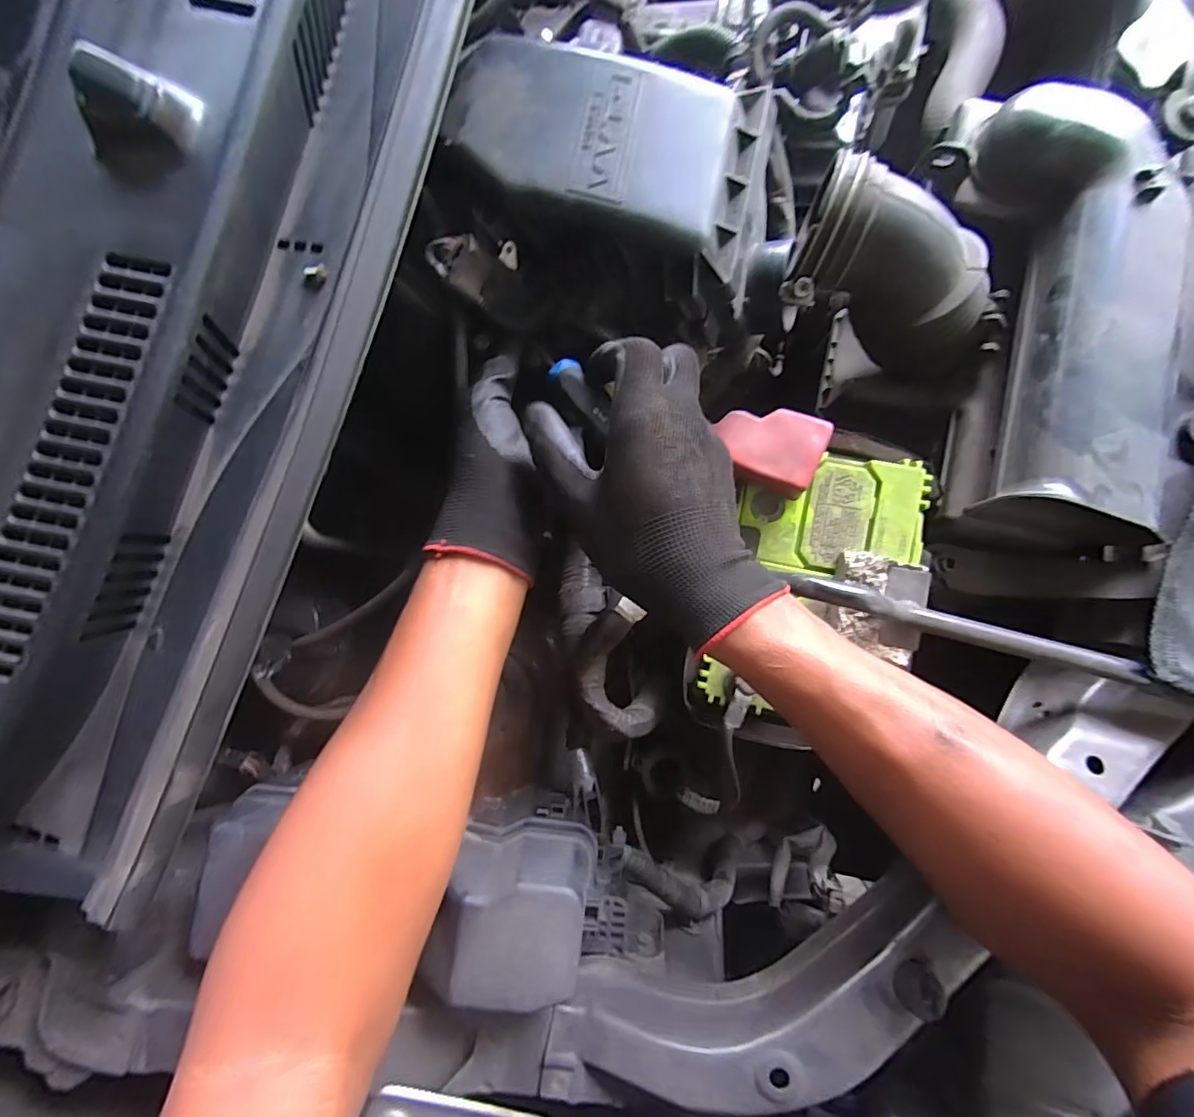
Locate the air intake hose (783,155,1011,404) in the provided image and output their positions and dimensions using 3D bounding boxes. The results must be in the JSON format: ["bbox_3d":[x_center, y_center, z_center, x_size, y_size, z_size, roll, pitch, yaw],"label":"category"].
[{"bbox_3d":[0.200,-0.177,0.342,0.143,0.116,0.093,20,88,10],"label":"air intake hose"}]

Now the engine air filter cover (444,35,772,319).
[{"bbox_3d":[0.009,-0.226,0.314,0.176,0.084,0.119,9,86,9],"label":"engine air filter cover"}]

